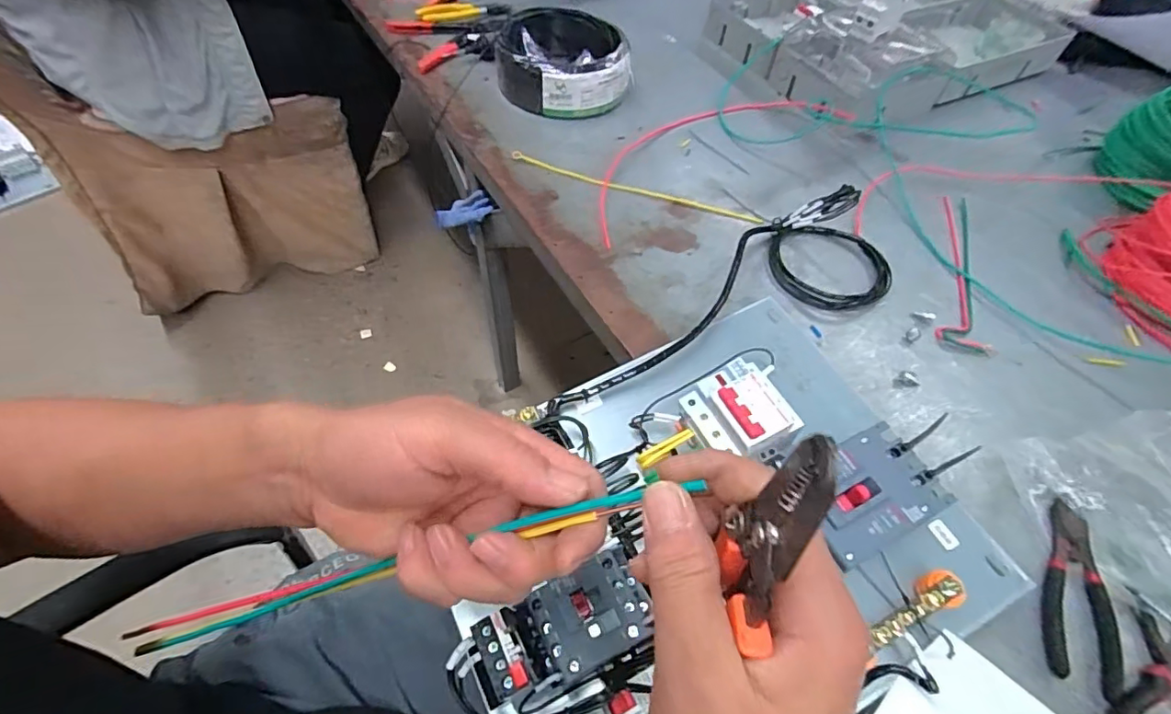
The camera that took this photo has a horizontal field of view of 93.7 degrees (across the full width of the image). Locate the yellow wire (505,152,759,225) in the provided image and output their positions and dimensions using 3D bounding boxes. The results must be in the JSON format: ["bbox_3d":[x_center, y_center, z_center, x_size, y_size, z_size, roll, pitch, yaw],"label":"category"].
[{"bbox_3d":[0.061,-0.218,0.710,0.333,0.004,0.020,18,56,8],"label":"yellow wire"}]

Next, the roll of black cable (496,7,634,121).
[{"bbox_3d":[-0.037,-0.448,0.824,0.186,0.065,0.192,-10,57,-11],"label":"roll of black cable"}]

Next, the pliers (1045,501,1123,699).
[{"bbox_3d":[0.405,0.190,0.443,0.052,0.015,0.144,22,57,11],"label":"pliers"}]

